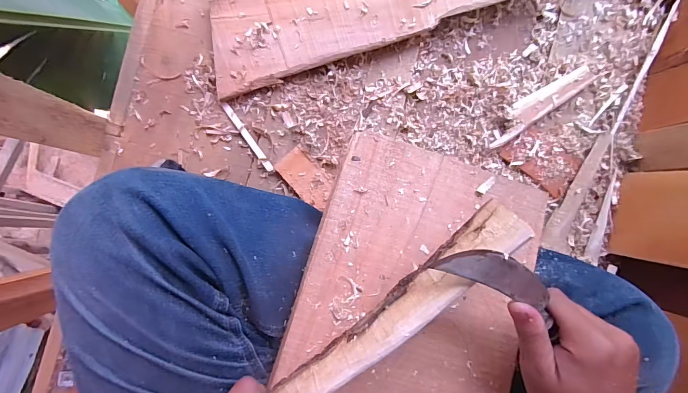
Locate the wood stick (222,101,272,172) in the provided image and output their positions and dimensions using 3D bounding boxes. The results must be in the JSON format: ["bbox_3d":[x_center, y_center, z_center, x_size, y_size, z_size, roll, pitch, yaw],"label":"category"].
[{"bbox_3d":[-0.128,-0.079,0.475,0.010,0.005,0.109,-35,91,-4],"label":"wood stick"}]

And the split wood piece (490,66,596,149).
[{"bbox_3d":[0.271,-0.129,0.496,0.171,0.018,0.035,-35,91,-4],"label":"split wood piece"}]

